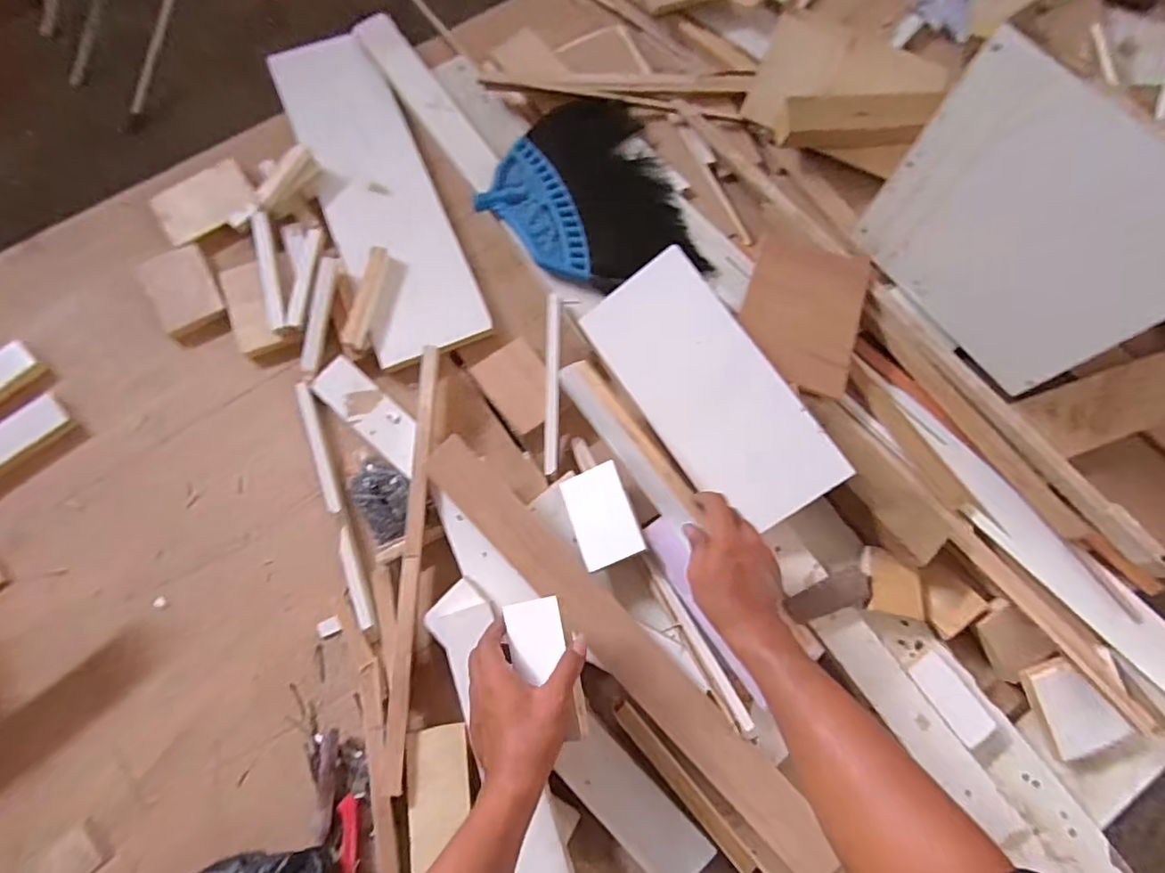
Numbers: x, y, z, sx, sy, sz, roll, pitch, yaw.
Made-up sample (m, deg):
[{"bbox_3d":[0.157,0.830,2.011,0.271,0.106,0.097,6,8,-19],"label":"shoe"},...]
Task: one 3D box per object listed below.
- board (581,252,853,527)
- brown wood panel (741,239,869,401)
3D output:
[{"bbox_3d":[0.145,-0.052,0.650,0.149,0.014,0.324,-37,78,16],"label":"board"},{"bbox_3d":[0.276,-0.160,0.703,0.140,0.012,0.205,19,73,7],"label":"brown wood panel"}]

